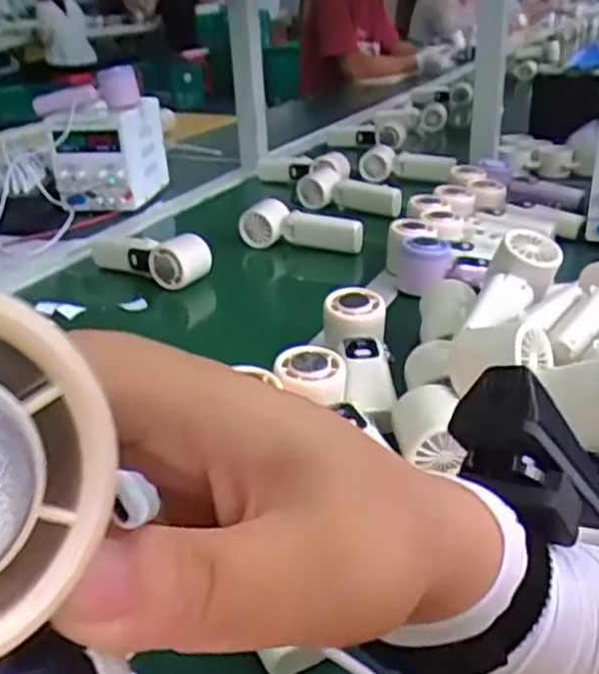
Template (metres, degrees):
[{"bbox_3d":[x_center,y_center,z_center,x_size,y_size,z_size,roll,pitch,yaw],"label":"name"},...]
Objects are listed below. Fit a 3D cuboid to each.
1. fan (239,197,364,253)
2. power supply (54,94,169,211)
[{"bbox_3d":[-0.001,-0.151,0.983,0.184,0.066,0.042,12,30,26],"label":"fan"},{"bbox_3d":[-0.324,-0.310,1.215,0.135,0.152,0.161,5,27,14],"label":"power supply"}]

